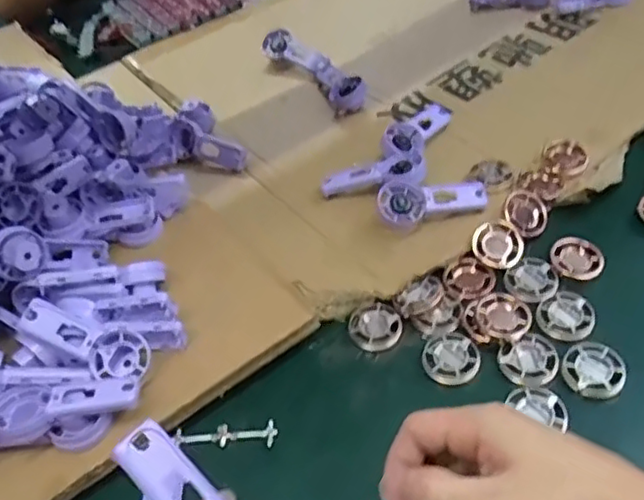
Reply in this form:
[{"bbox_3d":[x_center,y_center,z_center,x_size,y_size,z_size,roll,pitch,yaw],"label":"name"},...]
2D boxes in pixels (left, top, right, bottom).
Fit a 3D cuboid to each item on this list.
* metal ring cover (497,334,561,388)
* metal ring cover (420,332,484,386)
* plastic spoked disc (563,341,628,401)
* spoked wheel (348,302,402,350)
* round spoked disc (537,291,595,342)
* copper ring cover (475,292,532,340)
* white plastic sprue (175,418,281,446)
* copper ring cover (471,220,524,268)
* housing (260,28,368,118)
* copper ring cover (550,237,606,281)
[{"bbox_3d":[0.146,0.075,0.447,0.040,0.004,0.036,-22,46,-12],"label":"metal ring cover"},{"bbox_3d":[0.093,0.077,0.461,0.040,0.009,0.039,20,52,27],"label":"metal ring cover"},{"bbox_3d":[0.185,0.081,0.438,0.039,0.007,0.038,-5,44,5],"label":"plastic spoked disc"},{"bbox_3d":[0.040,0.057,0.490,0.038,0.009,0.038,-5,44,5],"label":"spoked wheel"},{"bbox_3d":[0.180,0.047,0.474,0.039,0.006,0.043,19,51,26],"label":"round spoked disc"},{"bbox_3d":[0.132,0.050,0.470,0.037,0.012,0.037,-15,44,-5],"label":"copper ring cover"},{"bbox_3d":[-0.066,0.126,0.444,0.070,0.004,0.017,-3,45,7],"label":"white plastic sprue"},{"bbox_3d":[0.142,-0.005,0.518,0.039,0.010,0.041,29,73,12],"label":"copper ring cover"},{"bbox_3d":[-0.010,-0.203,0.724,0.037,0.035,0.170,-30,48,-19],"label":"housing"},{"bbox_3d":[0.199,0.006,0.503,0.039,0.010,0.037,18,51,26],"label":"copper ring cover"}]

